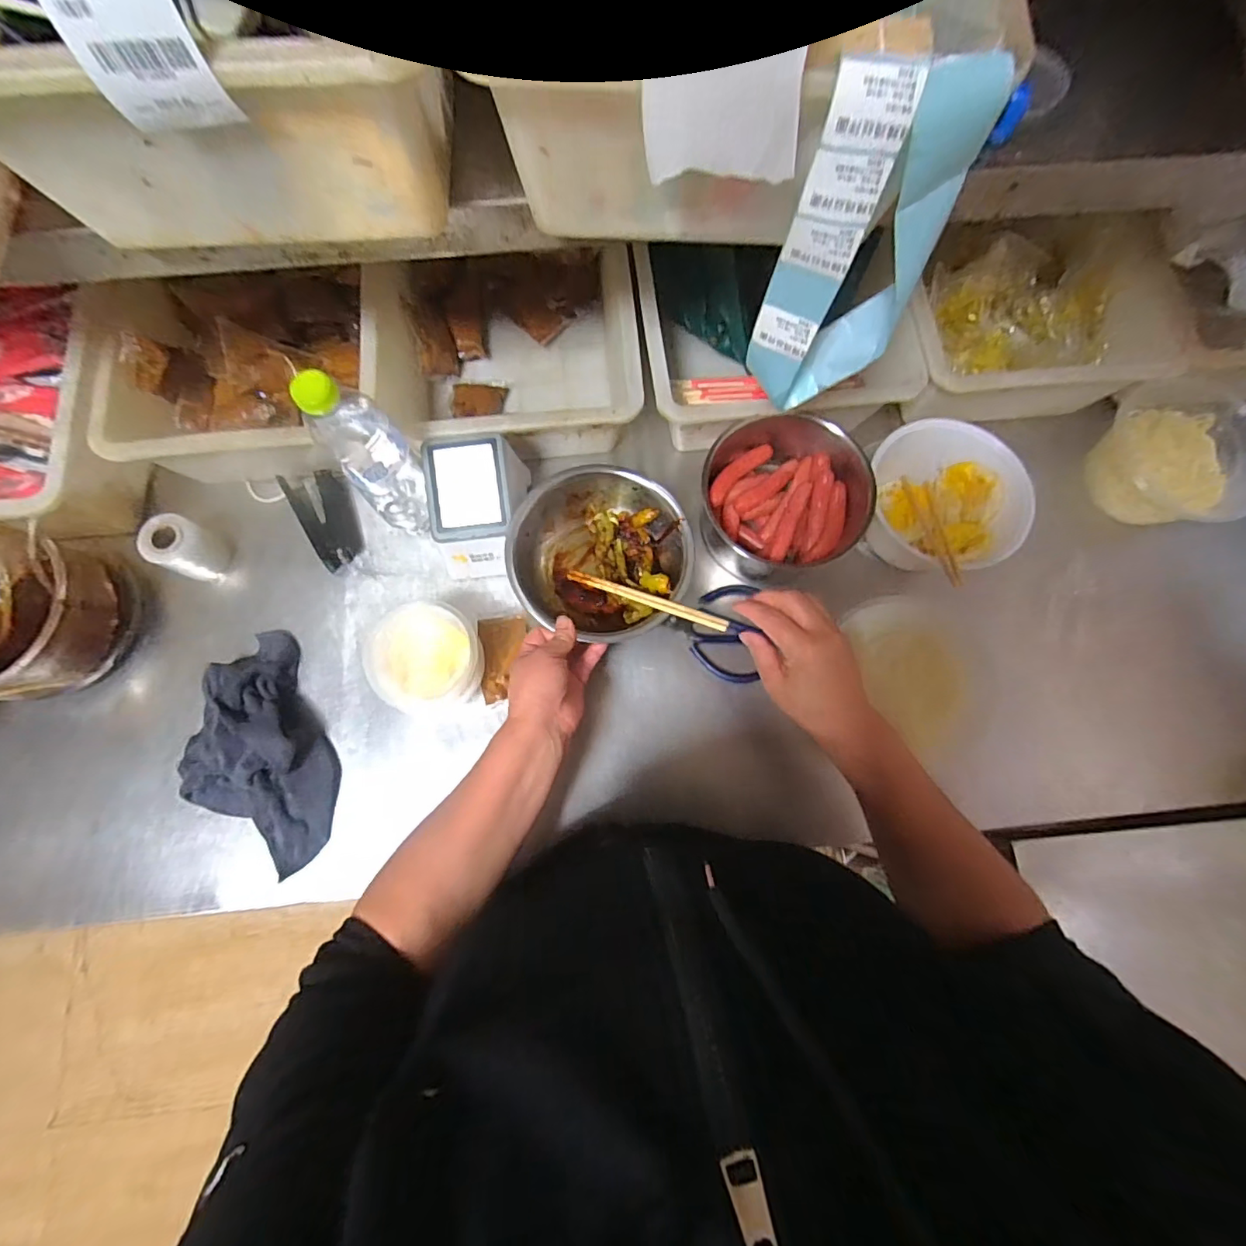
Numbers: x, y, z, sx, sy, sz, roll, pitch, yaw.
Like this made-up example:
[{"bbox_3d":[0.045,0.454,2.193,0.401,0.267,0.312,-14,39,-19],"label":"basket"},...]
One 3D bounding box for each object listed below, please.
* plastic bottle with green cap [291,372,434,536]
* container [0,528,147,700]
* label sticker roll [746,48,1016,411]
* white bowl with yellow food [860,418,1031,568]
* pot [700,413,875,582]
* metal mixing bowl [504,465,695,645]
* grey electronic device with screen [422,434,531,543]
[{"bbox_3d":[-0.241,-0.160,0.520,0.072,0.219,0.064,-43,83,-8],"label":"plastic bottle with green cap"},{"bbox_3d":[-0.614,-0.007,0.541,0.169,0.095,0.163,13,79,2],"label":"container"},{"bbox_3d":[0.144,-0.220,0.336,0.099,0.203,0.044,-13,78,-4],"label":"label sticker roll"},{"bbox_3d":[0.339,-0.132,0.592,0.137,0.098,0.173,-18,80,-4],"label":"white bowl with yellow food"},{"bbox_3d":[0.164,-0.140,0.582,0.168,0.099,0.170,0,79,-1],"label":"pot"},{"bbox_3d":[-0.022,-0.065,0.564,0.176,0.069,0.174,0,79,-1],"label":"metal mixing bowl"},{"bbox_3d":[-0.150,-0.131,0.568,0.093,0.098,0.103,-6,79,-2],"label":"grey electronic device with screen"}]

